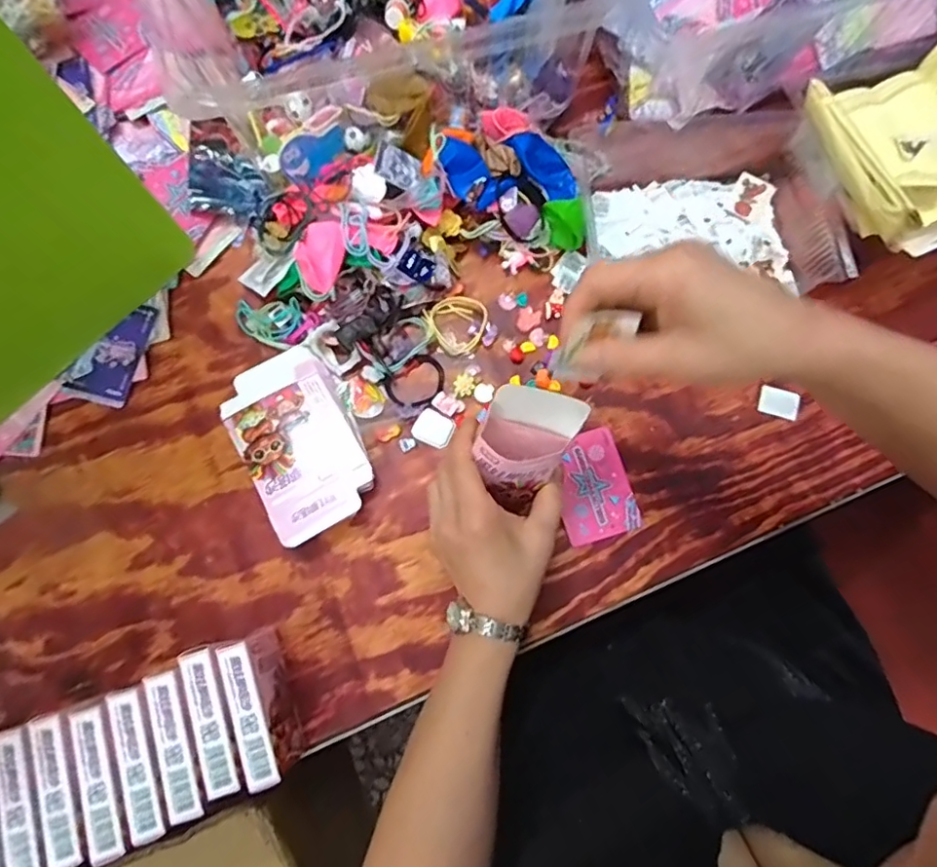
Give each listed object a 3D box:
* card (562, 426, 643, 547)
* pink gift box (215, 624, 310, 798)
[{"bbox_3d":[0.103,0.043,0.475,0.059,0.004,0.085,-16,78,-3],"label":"card"},{"bbox_3d":[-0.145,0.191,0.410,0.024,0.067,0.093,-19,78,-3],"label":"pink gift box"}]

